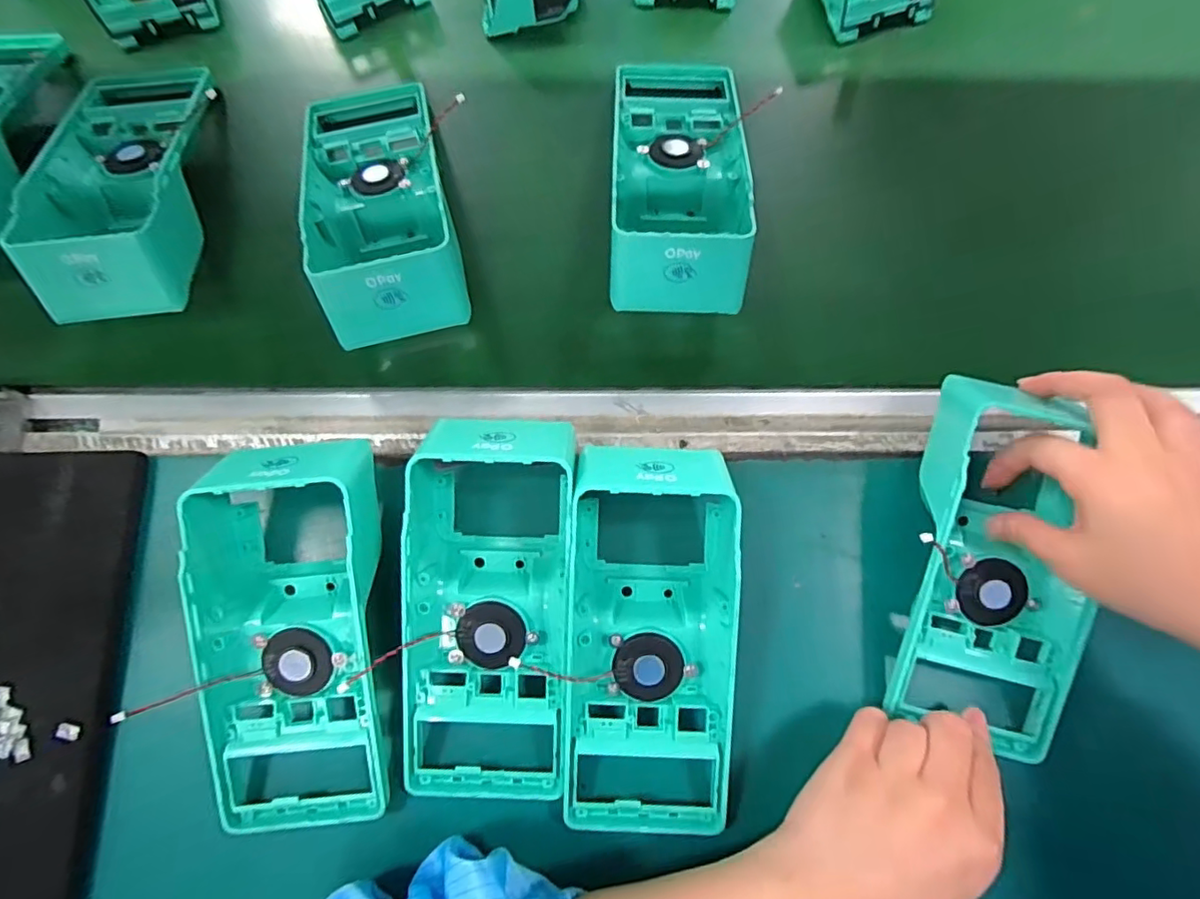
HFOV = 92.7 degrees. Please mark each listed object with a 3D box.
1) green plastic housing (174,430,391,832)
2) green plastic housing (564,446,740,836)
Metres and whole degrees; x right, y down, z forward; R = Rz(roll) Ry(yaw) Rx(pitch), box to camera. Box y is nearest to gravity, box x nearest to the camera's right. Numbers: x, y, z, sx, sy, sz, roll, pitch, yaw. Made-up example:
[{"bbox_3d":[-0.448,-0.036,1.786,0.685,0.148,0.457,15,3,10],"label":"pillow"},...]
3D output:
[{"bbox_3d":[-0.154,0.091,0.285,0.082,0.062,0.189,-5,75,-1],"label":"green plastic housing"},{"bbox_3d":[0.025,0.095,0.296,0.083,0.056,0.191,2,88,1],"label":"green plastic housing"}]

